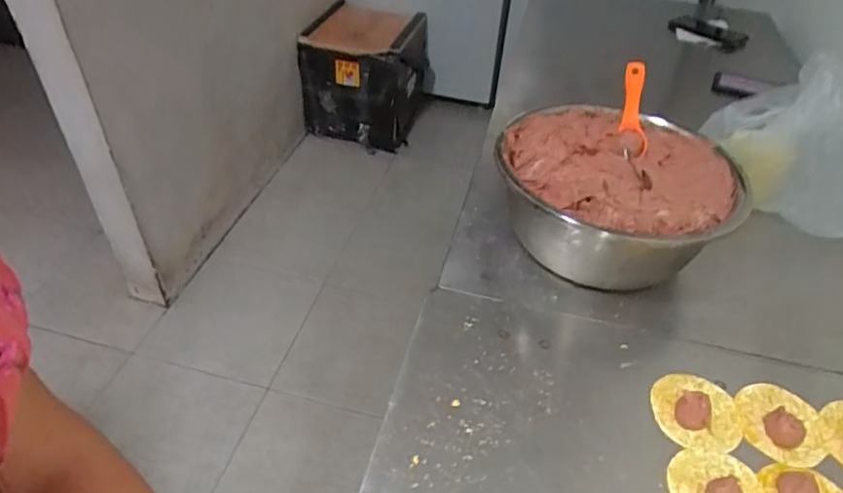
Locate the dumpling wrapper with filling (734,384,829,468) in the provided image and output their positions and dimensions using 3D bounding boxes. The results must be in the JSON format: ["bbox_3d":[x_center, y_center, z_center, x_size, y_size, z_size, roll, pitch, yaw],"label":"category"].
[{"bbox_3d":[0.346,0.166,0.538,0.077,0.018,0.077,8,43,4],"label":"dumpling wrapper with filling"}]

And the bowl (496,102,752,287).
[{"bbox_3d":[0.228,-0.059,0.697,0.275,0.143,0.253,28,48,23],"label":"bowl"}]

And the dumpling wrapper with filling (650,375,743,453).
[{"bbox_3d":[0.267,0.156,0.547,0.080,0.021,0.078,9,43,5],"label":"dumpling wrapper with filling"}]

